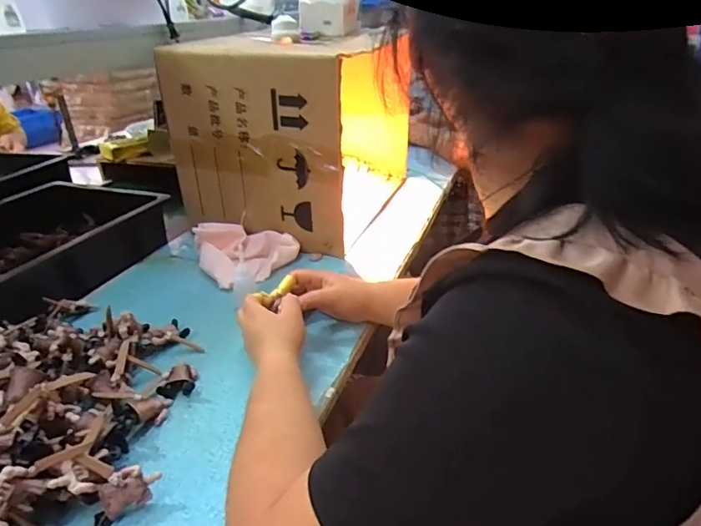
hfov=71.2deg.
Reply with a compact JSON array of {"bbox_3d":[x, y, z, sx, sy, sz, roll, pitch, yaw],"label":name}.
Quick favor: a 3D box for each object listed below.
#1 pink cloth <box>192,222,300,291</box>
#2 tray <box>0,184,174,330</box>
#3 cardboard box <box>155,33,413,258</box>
[{"bbox_3d":[-0.182,-0.021,0.815,0.151,0.072,0.147,-26,35,-38],"label":"pink cloth"},{"bbox_3d":[-0.551,-0.009,0.785,0.380,0.084,0.424,8,29,21],"label":"tray"},{"bbox_3d":[-0.096,-0.246,0.951,0.304,0.333,0.401,7,29,18],"label":"cardboard box"}]

